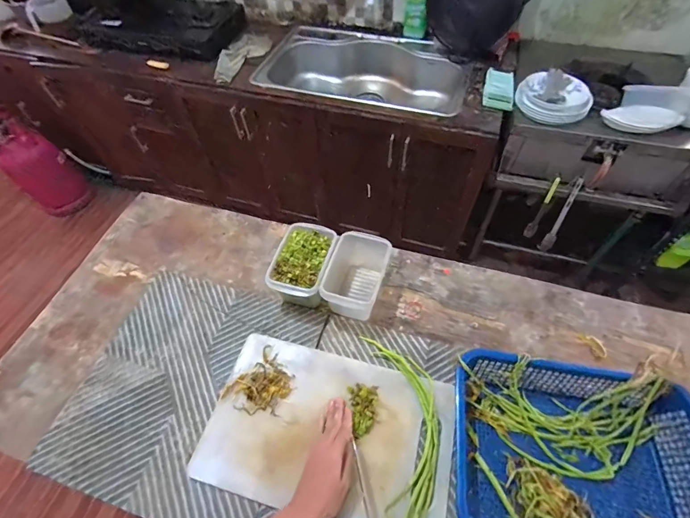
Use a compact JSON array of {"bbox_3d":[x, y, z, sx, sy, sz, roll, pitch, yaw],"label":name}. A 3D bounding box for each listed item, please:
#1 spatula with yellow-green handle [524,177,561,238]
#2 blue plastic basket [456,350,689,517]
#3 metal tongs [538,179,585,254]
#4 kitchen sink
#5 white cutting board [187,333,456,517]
[{"bbox_3d":[0.704,-0.178,1.275,0.033,0.229,0.011,29,33,23],"label":"spatula with yellow-green handle"},{"bbox_3d":[0.335,0.291,0.514,0.307,0.090,0.251,6,54,8],"label":"blue plastic basket"},{"bbox_3d":[0.758,-0.144,1.257,0.041,0.288,0.032,24,37,19],"label":"metal tongs"},{"bbox_3d":[0.092,-0.756,1.553,0.817,0.242,0.525,14,57,12],"label":"kitchen sink"},{"bbox_3d":[-0.026,0.280,0.591,0.392,0.012,0.245,11,55,12],"label":"white cutting board"}]

